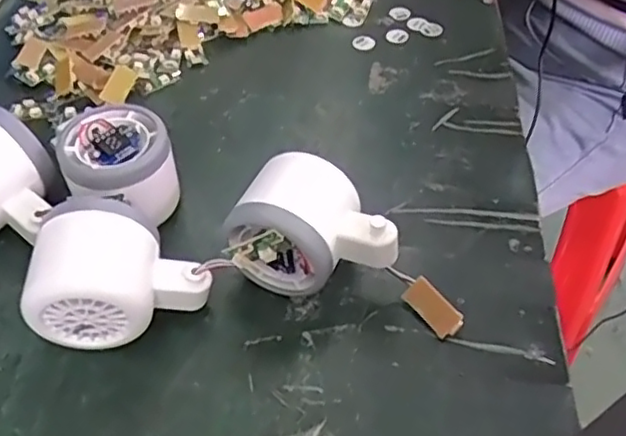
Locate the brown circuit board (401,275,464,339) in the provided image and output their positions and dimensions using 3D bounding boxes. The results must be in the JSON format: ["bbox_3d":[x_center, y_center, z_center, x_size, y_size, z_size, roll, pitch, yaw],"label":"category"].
[{"bbox_3d":[0.061,0.046,0.324,0.015,0.004,0.033,-50,62,10],"label":"brown circuit board"}]

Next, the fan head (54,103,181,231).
[{"bbox_3d":[-0.107,-0.025,0.359,0.056,0.051,0.062,-21,53,-18],"label":"fan head"}]

